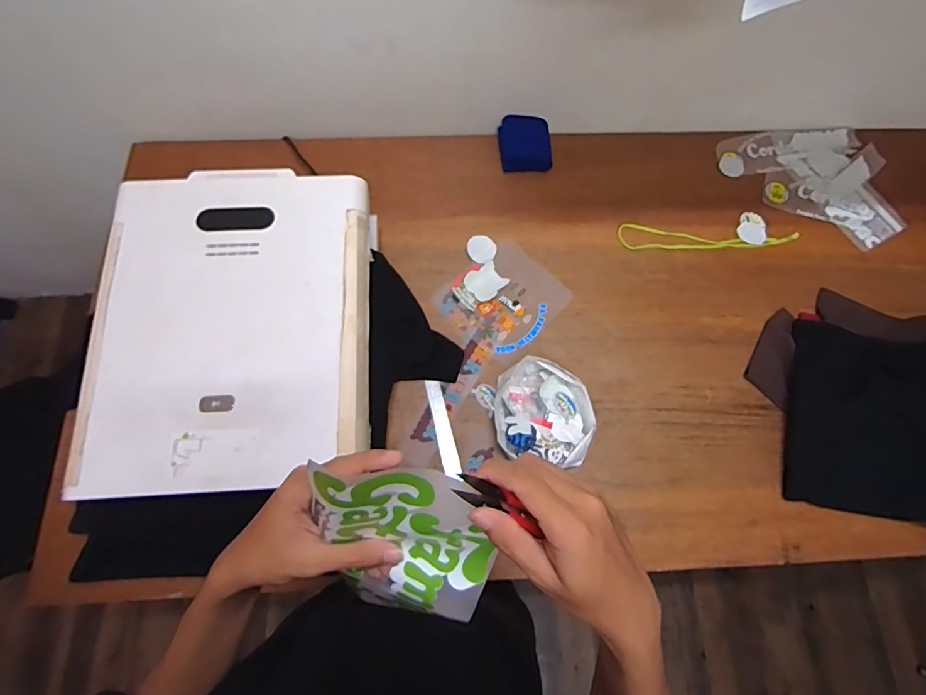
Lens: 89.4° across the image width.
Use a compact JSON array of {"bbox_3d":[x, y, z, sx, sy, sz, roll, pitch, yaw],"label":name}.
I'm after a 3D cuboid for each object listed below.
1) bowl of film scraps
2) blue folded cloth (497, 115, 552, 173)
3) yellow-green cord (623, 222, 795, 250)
[{"bbox_3d":[0.142,0.111,0.828,0.167,0.042,0.172,1,72,-2],"label":"bowl of film scraps"},{"bbox_3d":[0.136,-0.444,1.021,0.115,0.033,0.122,-2,72,-3],"label":"blue folded cloth"},{"bbox_3d":[0.510,-0.221,0.972,0.373,0.014,0.057,3,82,-2],"label":"yellow-green cord"}]

